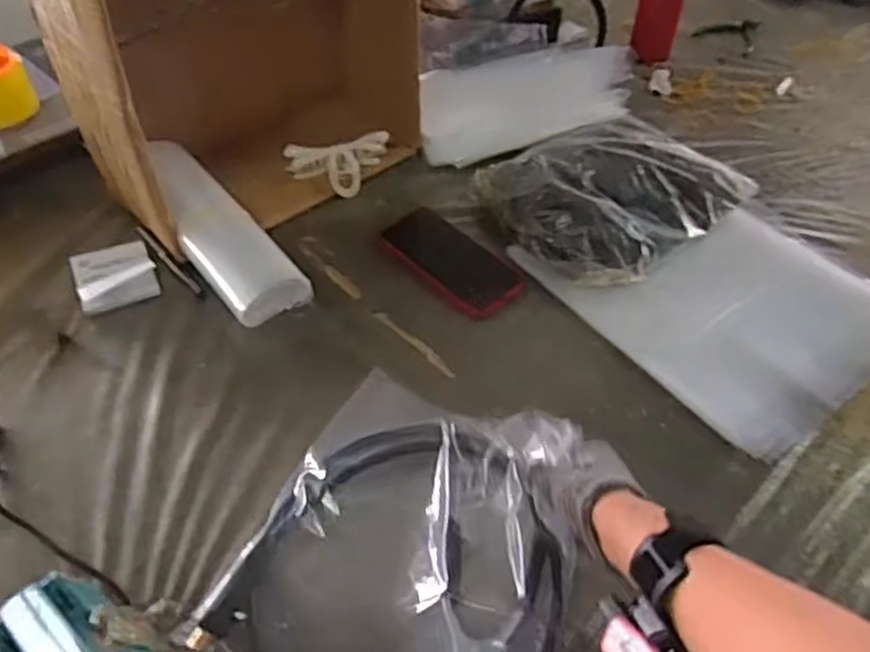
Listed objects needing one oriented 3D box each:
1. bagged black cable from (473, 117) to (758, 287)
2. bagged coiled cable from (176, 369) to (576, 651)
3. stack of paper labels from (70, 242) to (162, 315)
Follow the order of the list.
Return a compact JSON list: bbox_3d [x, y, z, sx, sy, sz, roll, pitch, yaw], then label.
[{"bbox_3d":[0.192,-0.153,0.861,0.253,0.076,0.228,-33,57,-28],"label":"bagged black cable"},{"bbox_3d":[-0.016,0.180,0.570,0.245,0.045,0.271,21,49,18],"label":"bagged coiled cable"},{"bbox_3d":[-0.339,-0.059,0.785,0.078,0.027,0.097,-20,52,-20],"label":"stack of paper labels"}]

